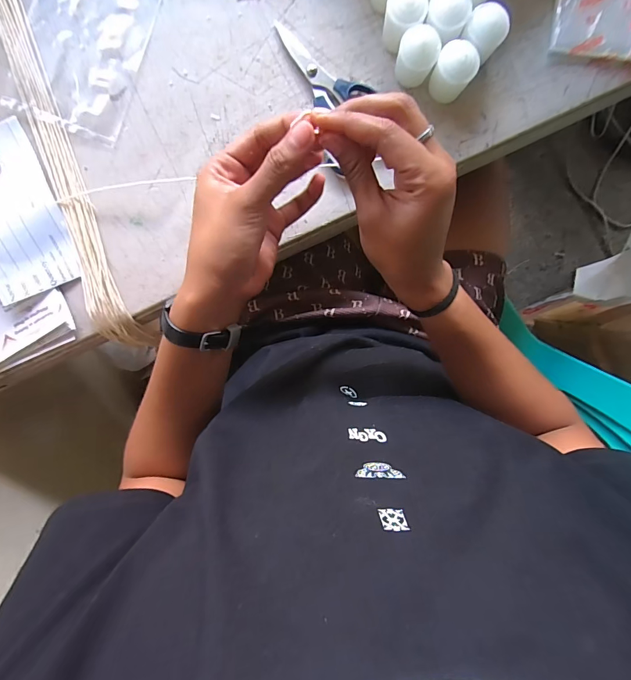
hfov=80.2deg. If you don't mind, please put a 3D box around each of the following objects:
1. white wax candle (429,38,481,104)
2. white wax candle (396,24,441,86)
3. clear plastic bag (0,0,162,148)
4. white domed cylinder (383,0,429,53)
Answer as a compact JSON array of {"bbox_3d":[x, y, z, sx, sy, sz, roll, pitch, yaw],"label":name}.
[{"bbox_3d":[0.133,-0.259,0.365,0.037,0.049,0.030,33,95,-5],"label":"white wax candle"},{"bbox_3d":[0.097,-0.273,0.365,0.036,0.047,0.031,25,95,-5],"label":"white wax candle"},{"bbox_3d":[-0.231,-0.299,0.376,0.113,0.009,0.172,20,92,-4],"label":"clear plastic bag"},{"bbox_3d":[0.085,-0.309,0.364,0.036,0.043,0.036,0,97,-2],"label":"white domed cylinder"}]

